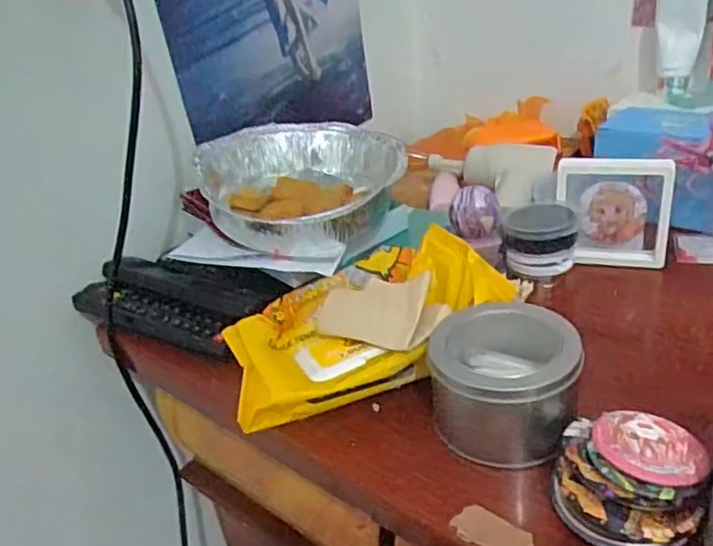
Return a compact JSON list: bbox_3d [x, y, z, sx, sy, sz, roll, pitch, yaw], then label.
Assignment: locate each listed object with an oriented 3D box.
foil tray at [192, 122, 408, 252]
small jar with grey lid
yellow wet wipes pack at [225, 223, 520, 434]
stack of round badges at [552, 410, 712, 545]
[{"bbox_3d":[-0.047,-0.078,0.584,0.176,0.070,0.196,-18,31,-18],"label":"foil tray"},{"bbox_3d":[0.151,-0.028,0.530,0.057,0.043,0.050,2,30,17],"label":"small jar with grey lid"},{"bbox_3d":[0.010,0.032,0.465,0.211,0.052,0.125,-15,30,-13],"label":"yellow wet wipes pack"},{"bbox_3d":[0.136,0.104,0.325,0.068,0.037,0.069,9,33,28],"label":"stack of round badges"}]

